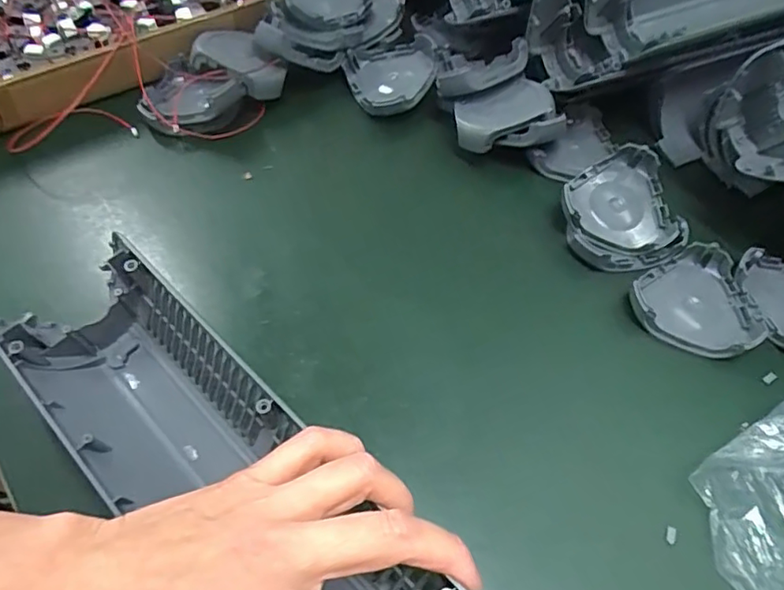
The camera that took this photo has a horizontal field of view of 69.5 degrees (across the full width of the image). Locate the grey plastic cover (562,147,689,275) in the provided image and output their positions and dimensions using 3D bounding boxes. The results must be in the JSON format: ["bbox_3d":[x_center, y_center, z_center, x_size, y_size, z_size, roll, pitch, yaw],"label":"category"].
[{"bbox_3d":[0.162,-0.061,0.411,0.081,0.032,0.090,-9,71,-7],"label":"grey plastic cover"}]

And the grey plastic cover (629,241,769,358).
[{"bbox_3d":[0.202,0.008,0.373,0.083,0.020,0.076,-22,59,-16],"label":"grey plastic cover"}]

